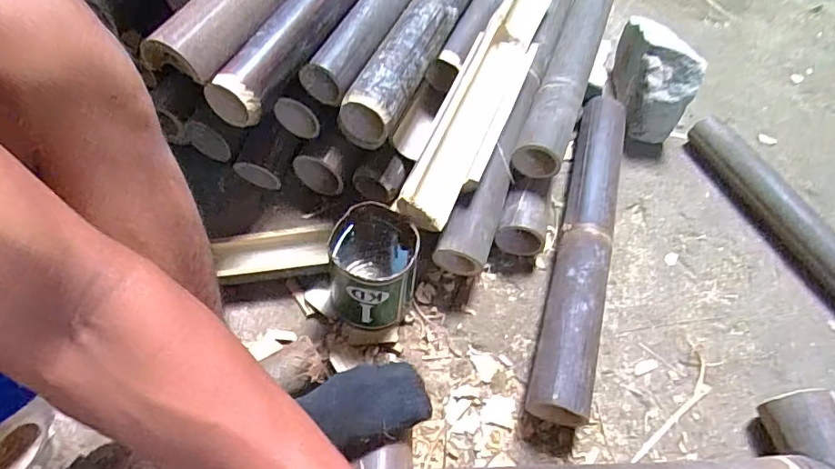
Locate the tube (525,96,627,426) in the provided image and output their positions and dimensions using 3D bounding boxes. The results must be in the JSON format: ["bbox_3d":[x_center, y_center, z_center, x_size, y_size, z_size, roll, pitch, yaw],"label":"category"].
[{"bbox_3d":[0.216,0.004,0.660,0.064,0.065,0.472,15,58,9],"label":"tube"}]

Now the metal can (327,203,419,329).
[{"bbox_3d":[-0.054,0.045,0.604,0.101,0.129,0.105,1,57,-1],"label":"metal can"}]

